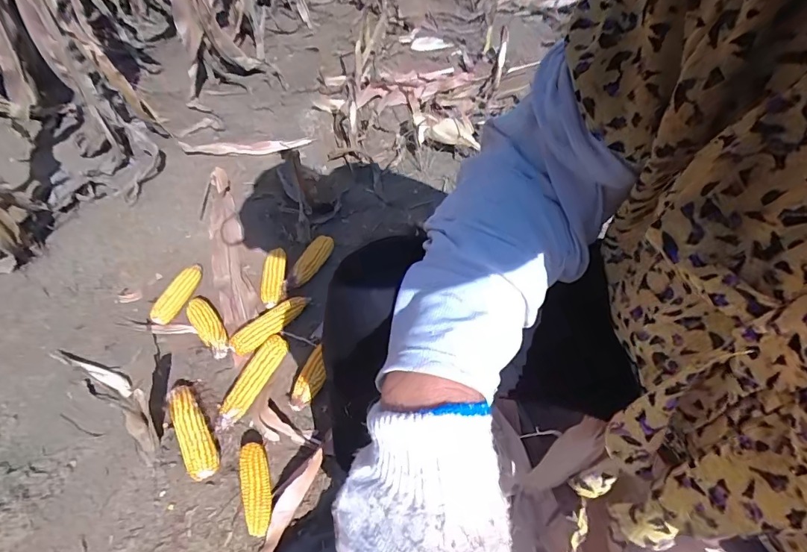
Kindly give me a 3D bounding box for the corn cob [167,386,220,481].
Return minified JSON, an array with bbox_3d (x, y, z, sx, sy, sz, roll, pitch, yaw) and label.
[{"bbox_3d":[-0.343,0.250,0.713,0.050,0.039,0.167,-25,54,-23],"label":"corn cob"}]

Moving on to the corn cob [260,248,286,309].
[{"bbox_3d":[-0.279,0.001,0.951,0.046,0.050,0.156,-5,49,-4],"label":"corn cob"}]

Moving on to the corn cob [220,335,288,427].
[{"bbox_3d":[-0.265,0.184,0.781,0.044,0.039,0.183,18,50,13],"label":"corn cob"}]

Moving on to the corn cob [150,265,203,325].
[{"bbox_3d":[-0.456,0.035,0.894,0.045,0.033,0.150,9,49,8],"label":"corn cob"}]

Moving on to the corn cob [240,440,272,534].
[{"bbox_3d":[-0.221,0.319,0.661,0.045,0.047,0.128,-12,50,-13],"label":"corn cob"}]

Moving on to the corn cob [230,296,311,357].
[{"bbox_3d":[-0.260,0.093,0.862,0.047,0.041,0.172,31,55,25],"label":"corn cob"}]

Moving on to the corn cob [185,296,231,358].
[{"bbox_3d":[-0.376,0.098,0.845,0.049,0.035,0.161,-31,56,-27],"label":"corn cob"}]

